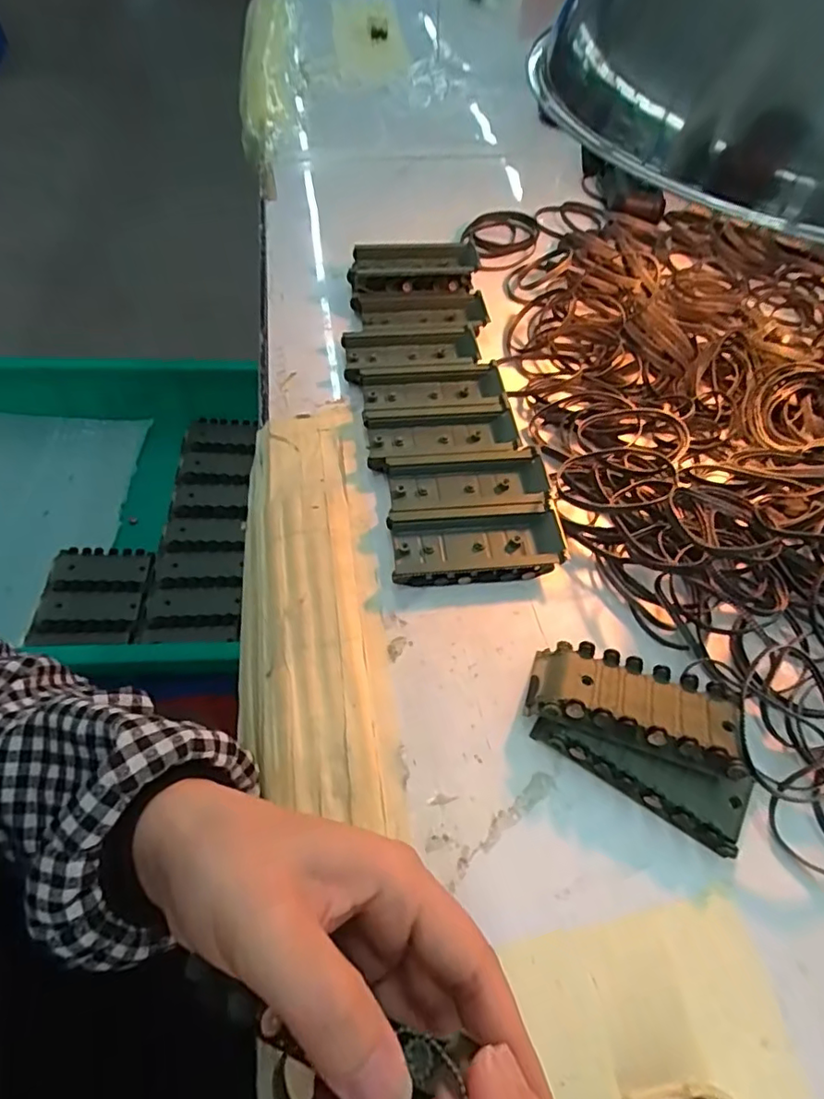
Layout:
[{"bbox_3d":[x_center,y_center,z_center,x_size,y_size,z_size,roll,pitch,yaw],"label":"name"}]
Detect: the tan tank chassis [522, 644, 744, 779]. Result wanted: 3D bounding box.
[{"bbox_3d":[0.107,0.076,0.281,0.094,0.022,0.043,15,41,11],"label":"tan tank chassis"}]

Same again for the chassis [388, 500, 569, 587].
[{"bbox_3d":[0.039,-0.002,0.337,0.099,0.015,0.040,-6,57,-5],"label":"chassis"}]

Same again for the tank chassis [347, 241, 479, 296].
[{"bbox_3d":[0.002,-0.225,0.469,0.099,0.027,0.047,-9,57,-7],"label":"tank chassis"}]

